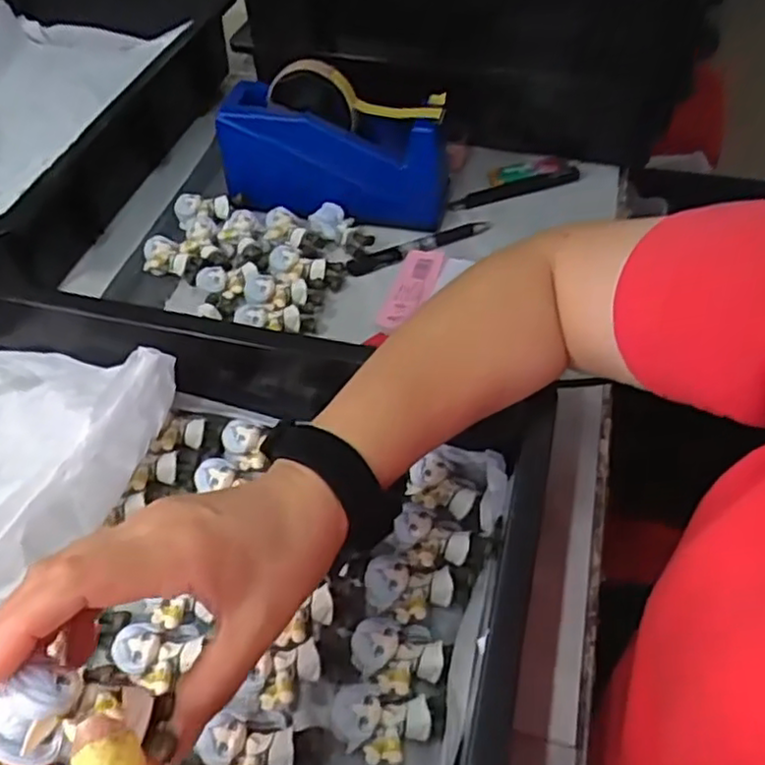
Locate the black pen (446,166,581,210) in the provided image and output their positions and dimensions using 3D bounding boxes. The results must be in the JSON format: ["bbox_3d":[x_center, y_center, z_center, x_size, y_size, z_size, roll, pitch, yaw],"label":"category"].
[{"bbox_3d":[0.119,-0.177,0.631,0.120,0.018,0.015,-11,57,-6],"label":"black pen"}]

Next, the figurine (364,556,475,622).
[{"bbox_3d":[0.021,0.123,0.408,0.062,0.020,0.034,3,50,3],"label":"figurine"}]

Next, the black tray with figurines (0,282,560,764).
[{"bbox_3d":[-0.158,0.095,0.393,0.464,0.088,0.306,10,51,9],"label":"black tray with figurines"}]

